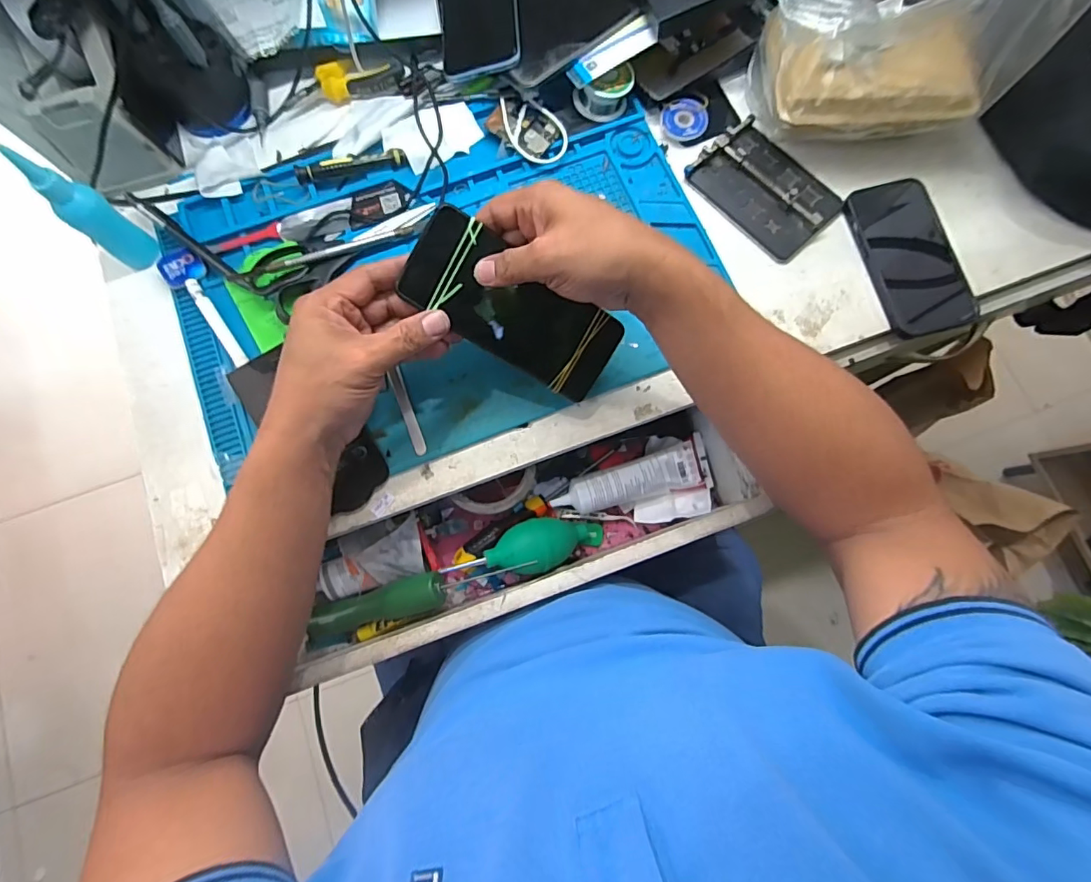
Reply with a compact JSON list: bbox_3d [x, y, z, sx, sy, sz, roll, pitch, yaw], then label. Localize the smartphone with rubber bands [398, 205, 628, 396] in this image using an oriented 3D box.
[{"bbox_3d":[-0.021,-0.098,0.380,0.166,0.007,0.074,29,99,-19],"label":"smartphone with rubber bands"}]

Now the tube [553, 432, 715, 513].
[{"bbox_3d":[0.087,0.039,0.493,0.158,0.026,0.043,-17,79,-3],"label":"tube"}]

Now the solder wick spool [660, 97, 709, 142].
[{"bbox_3d":[0.136,-0.315,0.488,0.044,0.009,0.041,0,78,0],"label":"solder wick spool"}]

